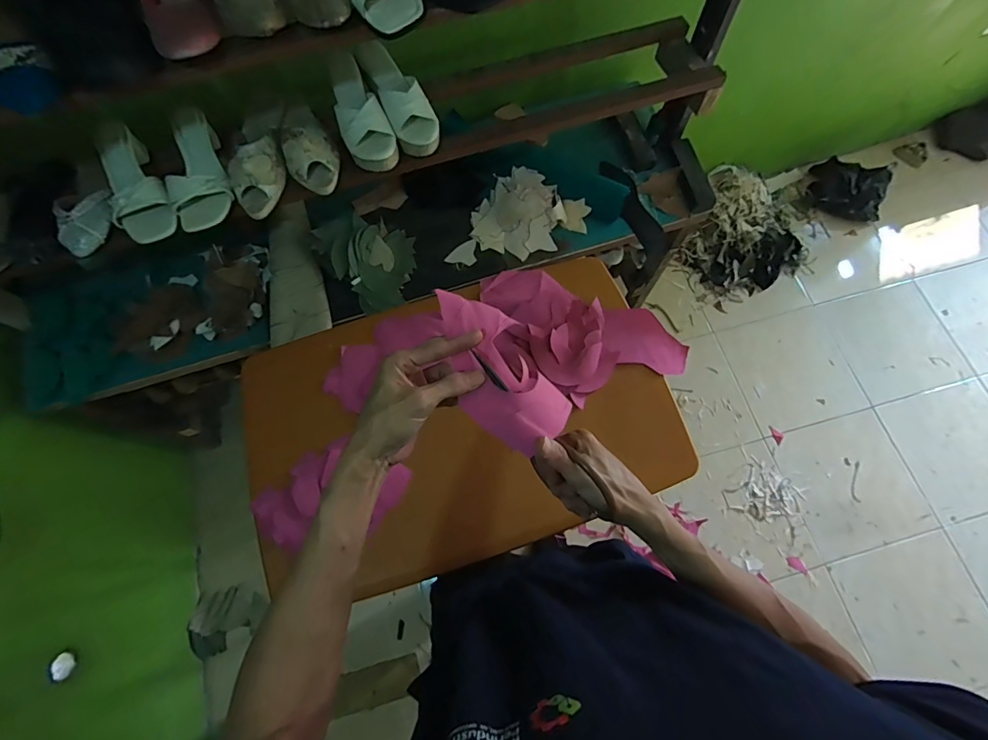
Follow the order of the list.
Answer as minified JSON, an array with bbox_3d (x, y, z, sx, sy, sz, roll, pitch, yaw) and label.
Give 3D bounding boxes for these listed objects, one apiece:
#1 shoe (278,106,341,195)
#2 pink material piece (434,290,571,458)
[{"bbox_3d":[-0.334,-0.405,0.787,0.088,0.064,0.213,-25,72,-7],"label":"shoe"},{"bbox_3d":[0.001,-0.005,0.439,0.087,0.029,0.174,-29,80,-9],"label":"pink material piece"}]

